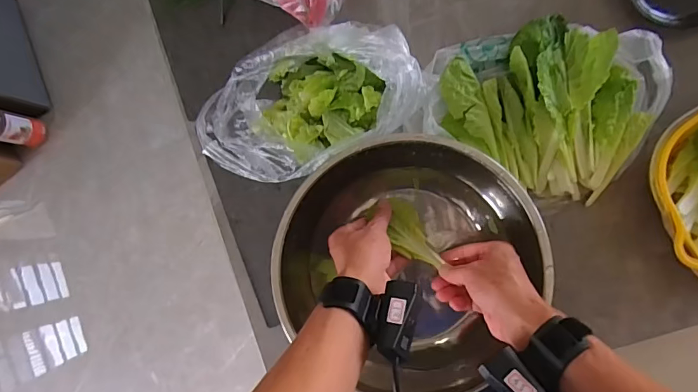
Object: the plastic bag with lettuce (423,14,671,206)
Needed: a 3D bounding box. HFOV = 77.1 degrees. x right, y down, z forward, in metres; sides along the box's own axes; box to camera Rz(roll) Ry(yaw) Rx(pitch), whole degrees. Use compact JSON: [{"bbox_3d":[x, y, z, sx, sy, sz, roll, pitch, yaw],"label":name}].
[{"bbox_3d":[0.225,-0.112,0.520,0.260,0.048,0.196,15,91,9],"label":"plastic bag with lettuce"}]

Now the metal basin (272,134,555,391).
[{"bbox_3d":[0.070,0.065,0.527,0.282,0.088,0.270,0,88,8],"label":"metal basin"}]

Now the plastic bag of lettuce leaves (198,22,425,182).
[{"bbox_3d":[-0.060,-0.111,0.529,0.270,0.100,0.152,-23,85,7],"label":"plastic bag of lettuce leaves"}]

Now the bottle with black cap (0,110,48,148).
[{"bbox_3d":[-1.050,-0.210,1.367,0.087,0.194,0.094,10,90,9],"label":"bottle with black cap"}]

